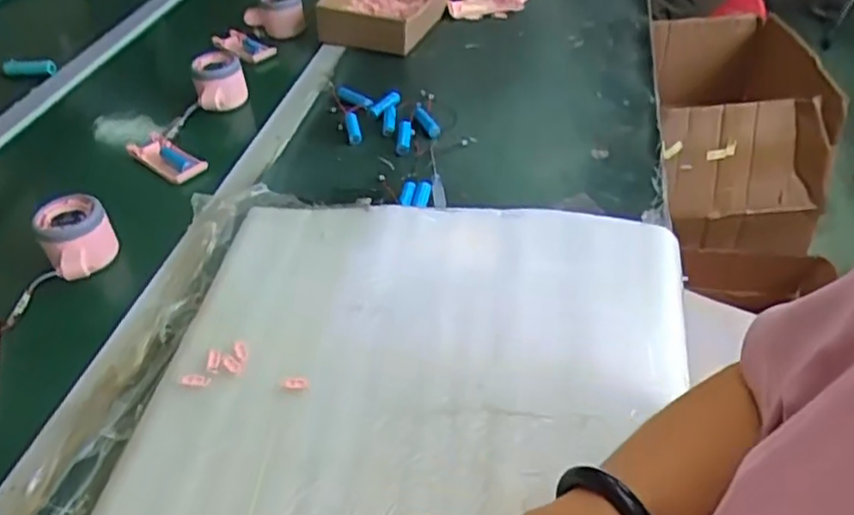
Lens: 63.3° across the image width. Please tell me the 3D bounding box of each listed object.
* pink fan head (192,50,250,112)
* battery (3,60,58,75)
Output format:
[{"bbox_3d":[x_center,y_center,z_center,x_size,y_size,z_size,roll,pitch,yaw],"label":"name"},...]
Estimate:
[{"bbox_3d":[-0.245,-0.210,0.823,0.057,0.049,0.063,-12,42,-12],"label":"pink fan head"},{"bbox_3d":[-0.544,-0.261,0.949,0.072,0.018,0.017,5,41,7],"label":"battery"}]

